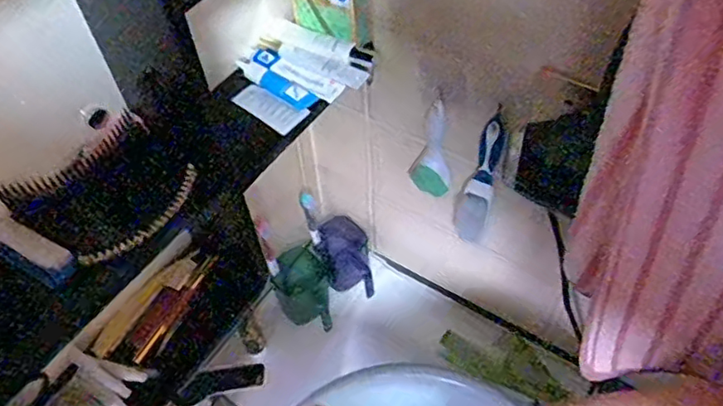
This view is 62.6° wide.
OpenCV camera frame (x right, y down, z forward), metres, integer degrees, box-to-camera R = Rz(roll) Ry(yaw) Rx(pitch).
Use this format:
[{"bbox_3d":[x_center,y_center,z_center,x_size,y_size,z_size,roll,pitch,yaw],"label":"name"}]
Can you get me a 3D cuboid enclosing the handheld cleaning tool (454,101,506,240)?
[{"bbox_3d":[0.133,-0.026,0.683,0.039,0.193,0.029,9,54,10],"label":"handheld cleaning tool"}]

